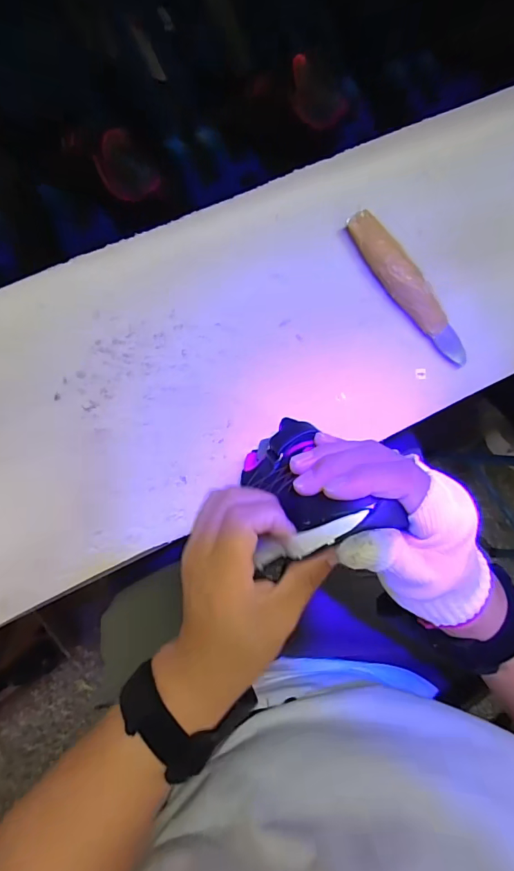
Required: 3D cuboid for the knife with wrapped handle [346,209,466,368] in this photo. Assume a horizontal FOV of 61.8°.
[{"bbox_3d":[0.139,-0.133,0.393,0.028,0.027,0.164,-40,91,-8],"label":"knife with wrapped handle"}]

